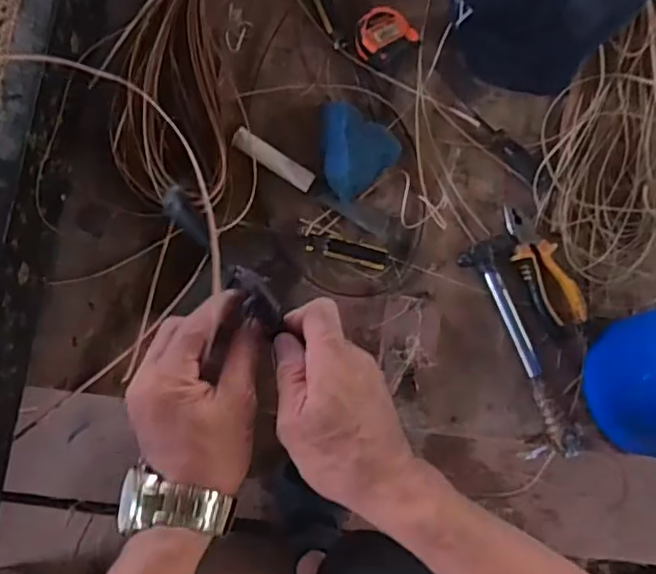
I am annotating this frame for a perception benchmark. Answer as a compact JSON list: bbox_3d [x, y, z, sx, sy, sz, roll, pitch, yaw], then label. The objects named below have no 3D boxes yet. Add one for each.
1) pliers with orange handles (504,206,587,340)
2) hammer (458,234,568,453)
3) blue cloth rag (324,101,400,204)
[{"bbox_3d":[0.228,-0.019,0.639,0.046,0.020,0.143,-24,81,-11],"label":"pliers with orange handles"},{"bbox_3d":[0.198,0.056,0.623,0.062,0.028,0.222,-14,79,-9],"label":"hammer"},{"bbox_3d":[0.038,-0.149,0.626,0.080,0.048,0.107,0,77,-6],"label":"blue cloth rag"}]

